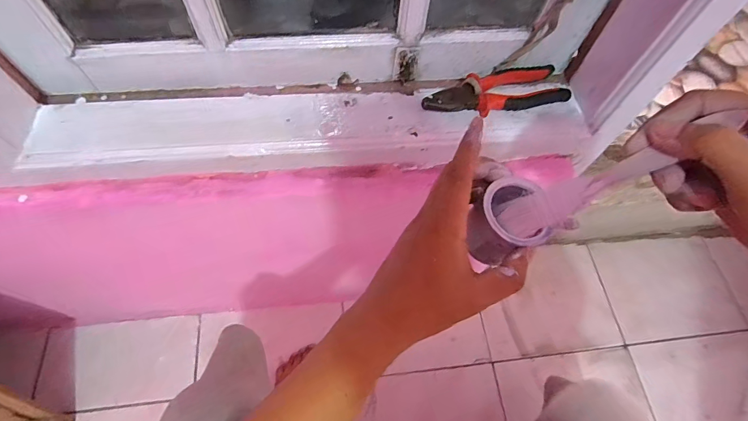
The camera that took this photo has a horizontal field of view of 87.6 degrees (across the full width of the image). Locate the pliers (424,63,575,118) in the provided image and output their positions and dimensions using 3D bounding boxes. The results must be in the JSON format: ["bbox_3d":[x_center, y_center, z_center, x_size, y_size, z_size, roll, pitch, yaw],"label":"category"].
[{"bbox_3d":[0.140,-0.137,0.451,0.177,0.021,0.052,-11,65,-13],"label":"pliers"}]

